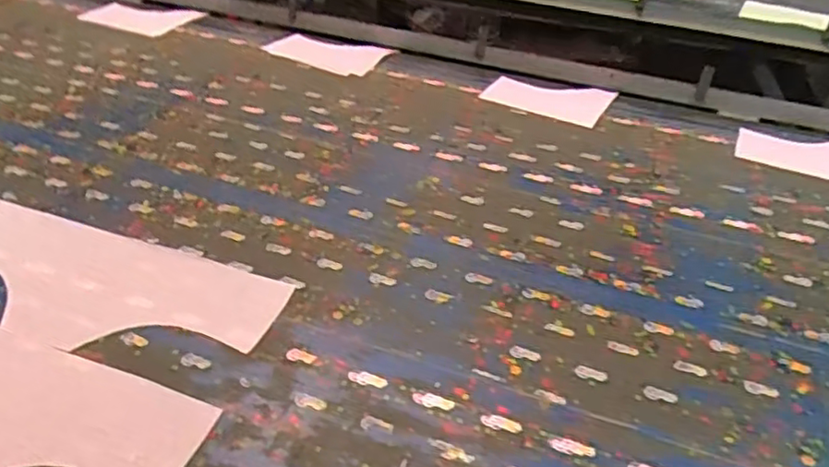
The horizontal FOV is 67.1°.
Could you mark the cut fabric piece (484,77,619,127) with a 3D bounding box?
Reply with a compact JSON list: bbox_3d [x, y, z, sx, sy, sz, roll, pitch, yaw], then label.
[{"bbox_3d":[0.269,-0.275,1.243,0.227,0.007,0.176,22,41,22],"label":"cut fabric piece"}]

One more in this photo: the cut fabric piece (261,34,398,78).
[{"bbox_3d":[-0.194,-0.389,1.351,0.251,0.009,0.153,16,39,15],"label":"cut fabric piece"}]

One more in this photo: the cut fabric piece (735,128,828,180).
[{"bbox_3d":[0.703,-0.147,1.119,0.224,0.007,0.164,17,41,22],"label":"cut fabric piece"}]

